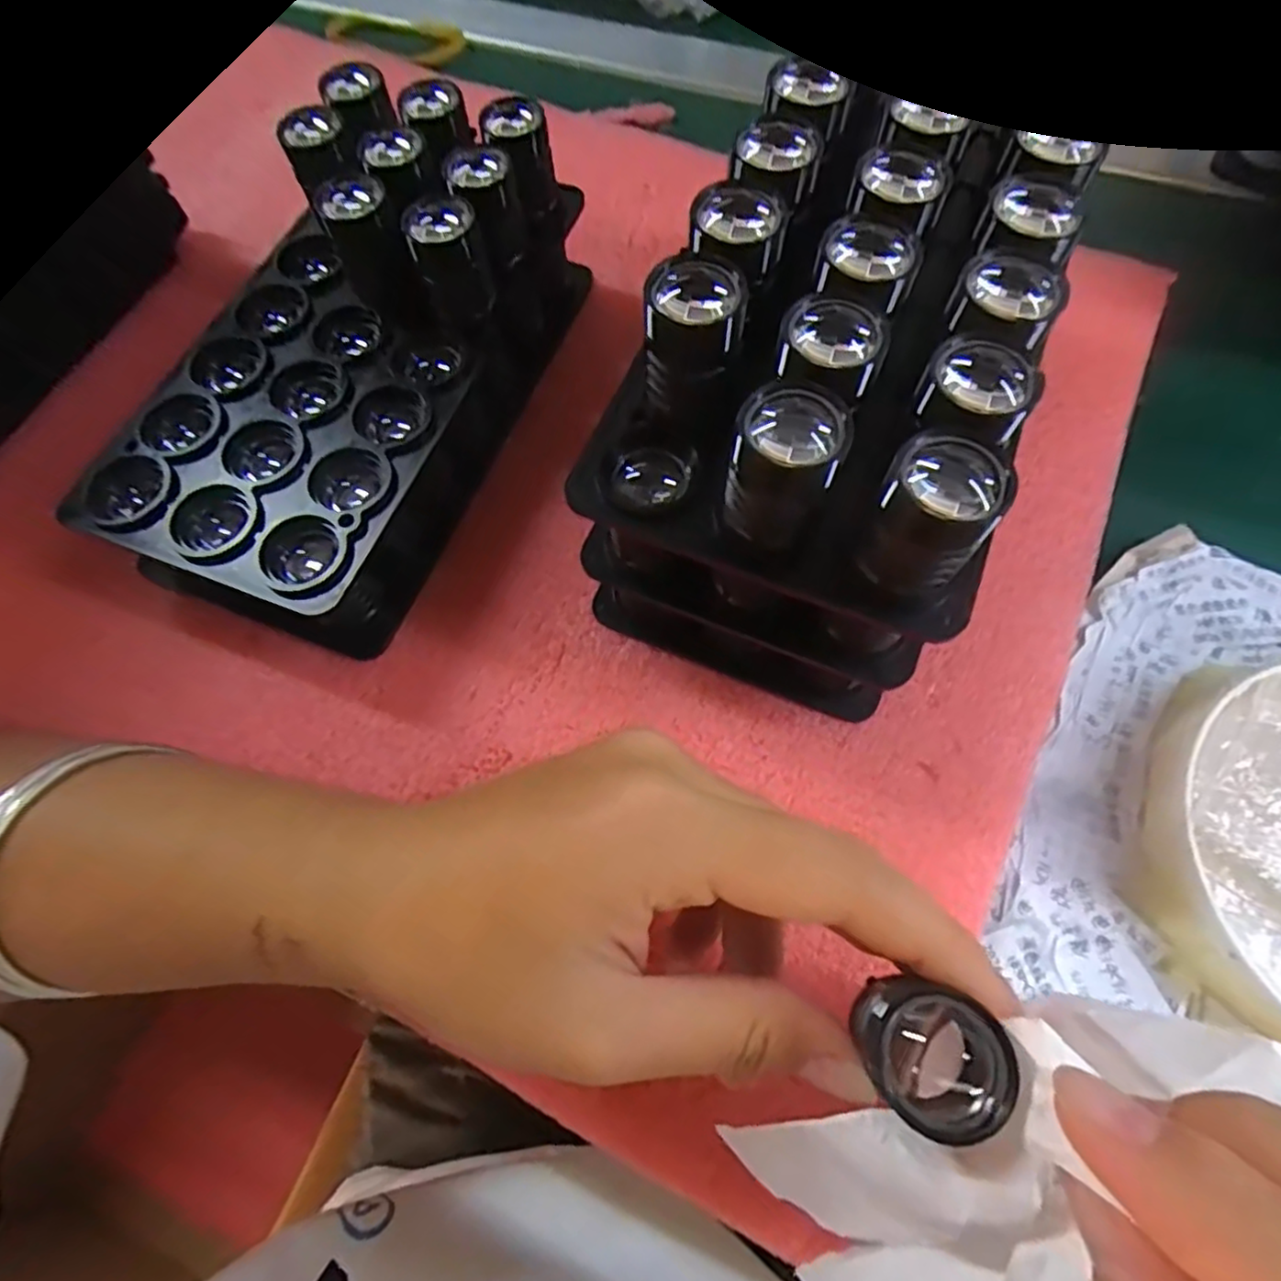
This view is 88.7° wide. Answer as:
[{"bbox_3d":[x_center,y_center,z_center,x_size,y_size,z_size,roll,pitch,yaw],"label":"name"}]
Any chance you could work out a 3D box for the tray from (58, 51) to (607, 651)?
[{"bbox_3d":[-0.099,-0.099,0.228,0.100,0.072,0.184,23,70,11],"label":"tray"}]

